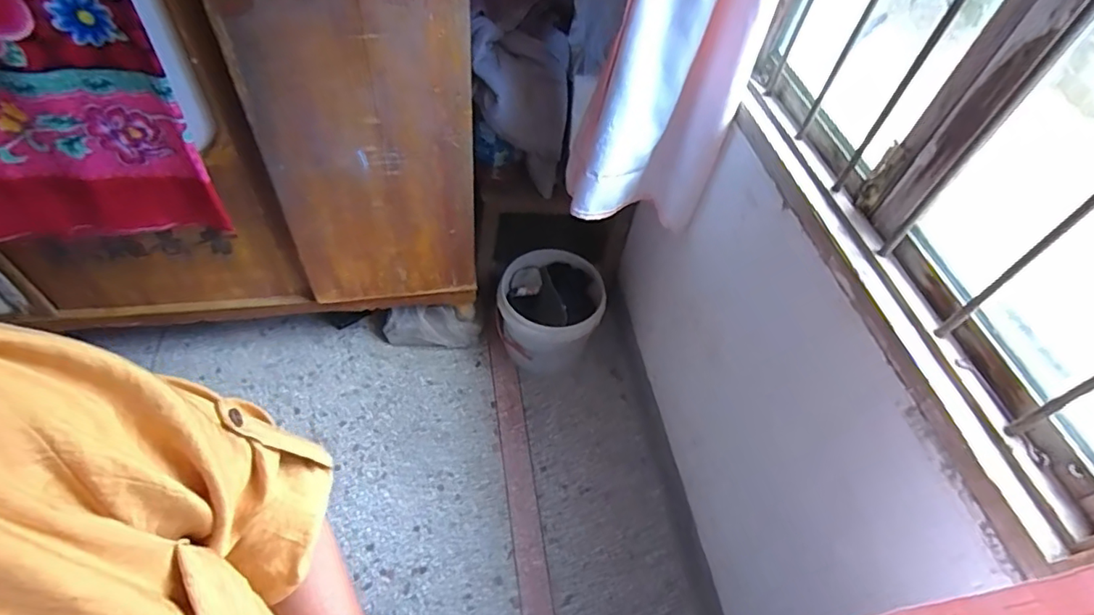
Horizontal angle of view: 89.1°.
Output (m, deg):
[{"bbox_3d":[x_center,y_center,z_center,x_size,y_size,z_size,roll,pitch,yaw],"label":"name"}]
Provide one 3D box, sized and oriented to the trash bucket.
[{"bbox_3d":[0.000,0.024,1.483,0.258,0.240,0.246,3,52,-4],"label":"trash bucket"}]

